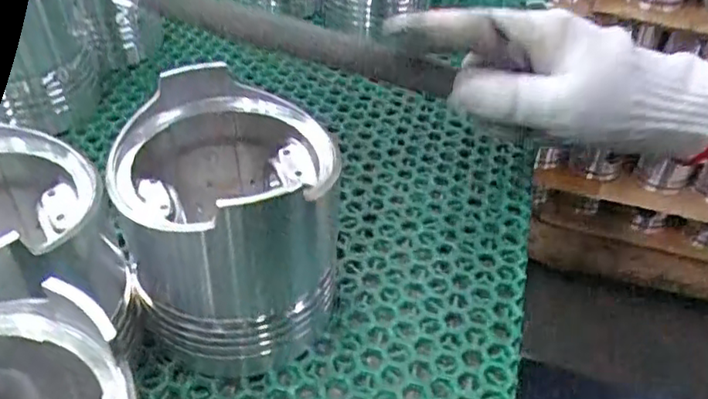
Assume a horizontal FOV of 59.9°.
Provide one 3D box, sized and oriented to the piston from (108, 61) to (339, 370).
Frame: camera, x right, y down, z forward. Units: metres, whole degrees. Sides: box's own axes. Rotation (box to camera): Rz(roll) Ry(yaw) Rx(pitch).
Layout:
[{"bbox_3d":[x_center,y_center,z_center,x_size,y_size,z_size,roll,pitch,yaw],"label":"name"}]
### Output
[{"bbox_3d":[-0.050,0.014,0.249,0.076,0.092,0.087,13,43,11],"label":"piston"}]

